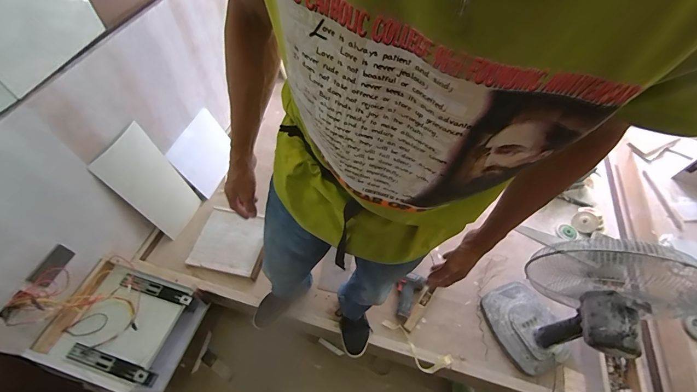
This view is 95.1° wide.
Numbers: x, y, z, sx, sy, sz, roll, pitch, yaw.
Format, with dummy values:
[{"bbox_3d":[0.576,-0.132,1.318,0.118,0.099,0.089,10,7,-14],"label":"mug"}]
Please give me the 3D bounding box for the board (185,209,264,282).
[{"bbox_3d":[-0.502,0.196,1.374,0.321,0.031,0.272,12,56,6],"label":"board"}]

